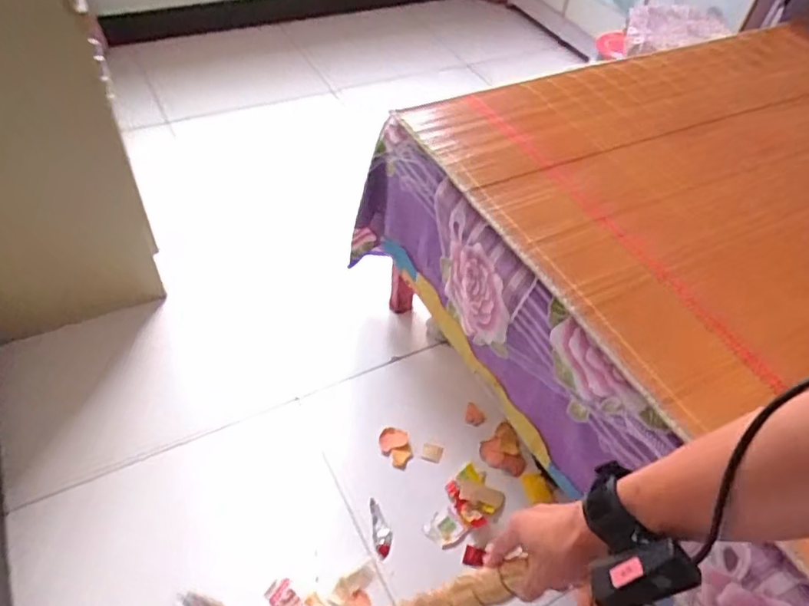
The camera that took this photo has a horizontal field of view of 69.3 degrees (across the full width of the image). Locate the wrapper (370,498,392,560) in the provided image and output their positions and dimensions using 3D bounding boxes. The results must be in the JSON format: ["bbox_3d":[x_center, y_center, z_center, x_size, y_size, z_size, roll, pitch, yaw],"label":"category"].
[{"bbox_3d":[-0.046,0.446,1.161,0.037,0.005,0.117,-2,51,-8],"label":"wrapper"}]

